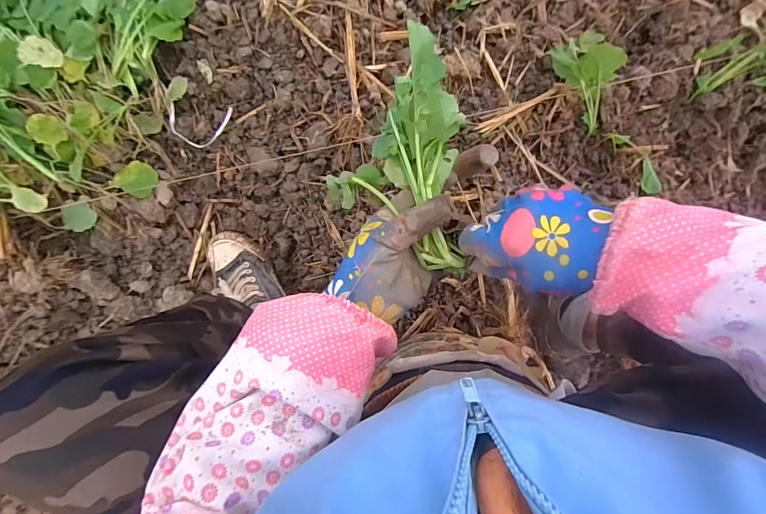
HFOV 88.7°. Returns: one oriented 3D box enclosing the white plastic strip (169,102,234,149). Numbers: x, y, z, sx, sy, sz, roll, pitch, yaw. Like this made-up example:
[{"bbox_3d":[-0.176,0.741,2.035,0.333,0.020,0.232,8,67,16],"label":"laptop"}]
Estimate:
[{"bbox_3d":[-0.277,-0.200,0.602,0.089,0.013,0.064,-2,120,-15],"label":"white plastic strip"}]

